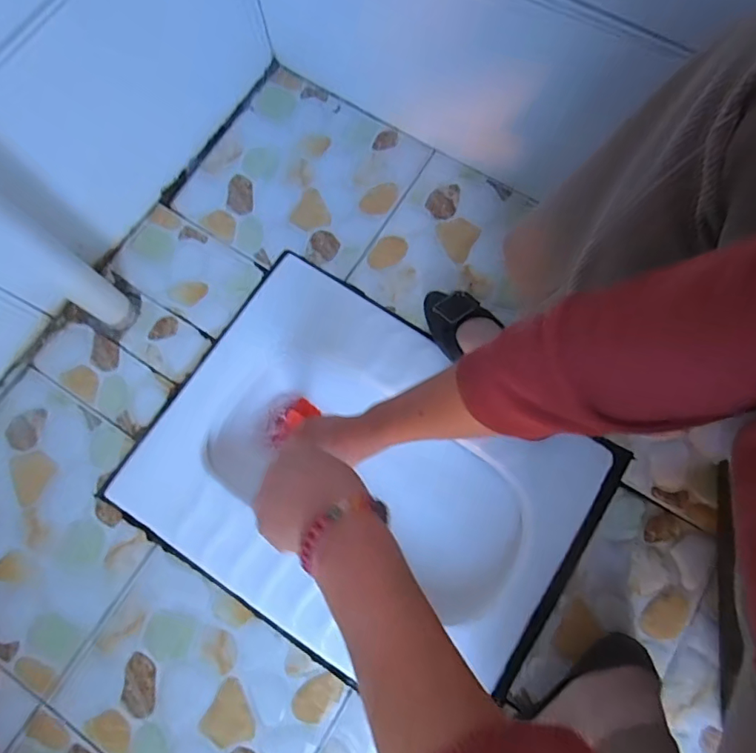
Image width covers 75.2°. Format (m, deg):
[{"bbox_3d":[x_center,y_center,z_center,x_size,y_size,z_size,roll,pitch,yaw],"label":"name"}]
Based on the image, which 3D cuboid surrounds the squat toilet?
[{"bbox_3d":[-0.025,0.143,0.720,0.560,0.144,0.432,32,76,10],"label":"squat toilet"}]

